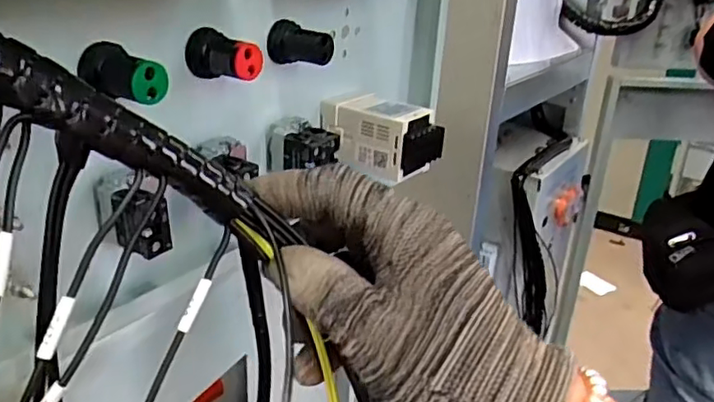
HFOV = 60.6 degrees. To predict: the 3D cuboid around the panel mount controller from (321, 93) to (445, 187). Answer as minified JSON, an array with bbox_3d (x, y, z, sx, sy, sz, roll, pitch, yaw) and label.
[{"bbox_3d":[0.019,-0.050,0.458,0.076,0.045,0.053,23,30,38],"label":"panel mount controller"}]

